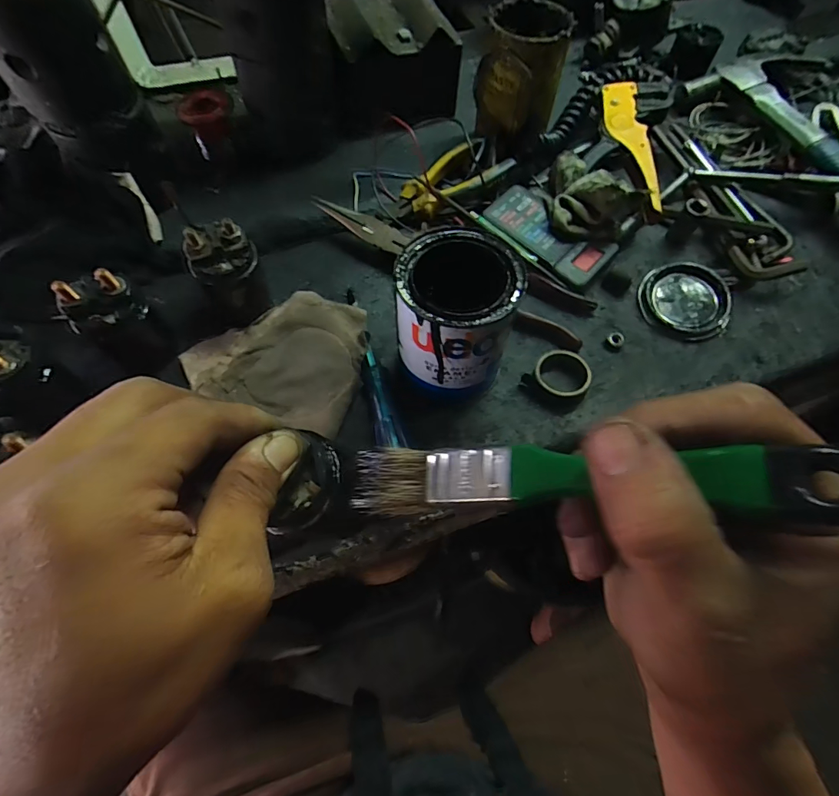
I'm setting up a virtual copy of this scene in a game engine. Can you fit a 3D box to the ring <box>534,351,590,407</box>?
[{"bbox_3d":[0.115,-0.016,0.354,0.045,0.019,0.041,1,63,-1],"label":"ring"}]

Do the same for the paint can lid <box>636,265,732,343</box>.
[{"bbox_3d":[0.233,-0.084,0.385,0.068,0.019,0.070,1,63,-1],"label":"paint can lid"}]

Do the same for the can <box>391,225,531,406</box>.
[{"bbox_3d":[0.025,-0.052,0.320,0.082,0.109,0.082,1,63,-1],"label":"can"}]

